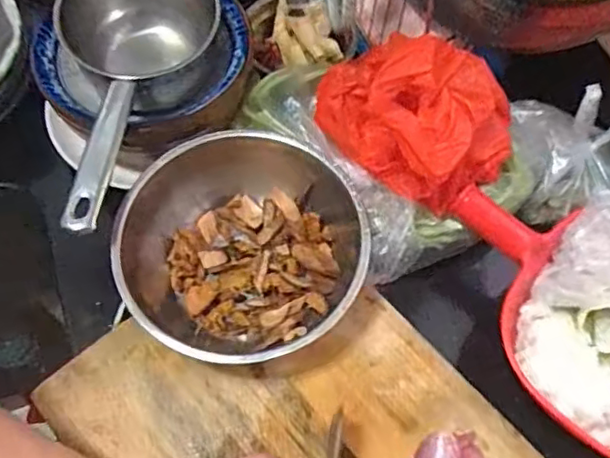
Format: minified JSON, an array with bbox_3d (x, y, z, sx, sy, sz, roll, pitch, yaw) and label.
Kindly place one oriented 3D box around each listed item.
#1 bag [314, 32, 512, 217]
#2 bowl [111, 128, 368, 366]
[{"bbox_3d":[0.089,-0.095,0.544,0.178,0.146,0.122,22,64,9],"label":"bag"},{"bbox_3d":[-0.052,0.022,0.555,0.213,0.085,0.206,1,63,-1],"label":"bowl"}]

